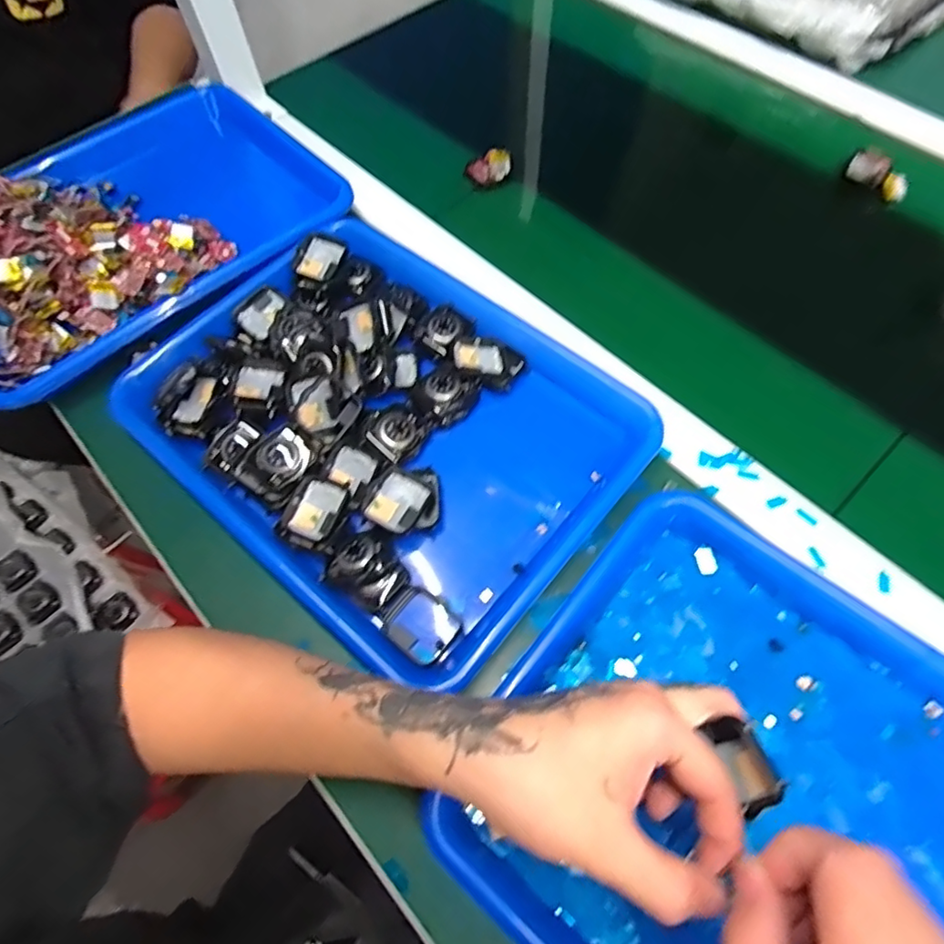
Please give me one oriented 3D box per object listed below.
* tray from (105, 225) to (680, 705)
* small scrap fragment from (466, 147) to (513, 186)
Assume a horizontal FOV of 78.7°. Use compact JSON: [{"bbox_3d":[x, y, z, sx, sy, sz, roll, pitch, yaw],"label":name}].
[{"bbox_3d":[-0.063,-0.035,0.424,0.333,0.055,0.259,36,71,19],"label":"tray"},{"bbox_3d":[0.017,-0.286,0.540,0.043,0.019,0.025,-11,63,-2],"label":"small scrap fragment"}]

